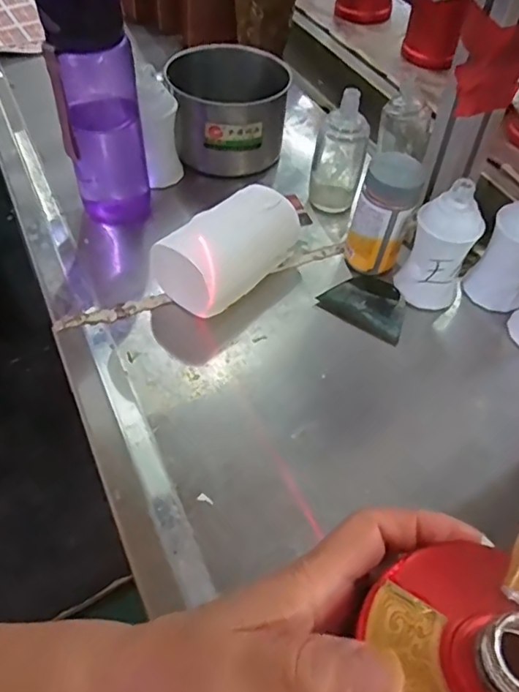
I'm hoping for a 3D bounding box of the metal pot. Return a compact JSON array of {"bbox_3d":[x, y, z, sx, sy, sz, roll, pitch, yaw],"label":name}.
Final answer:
[{"bbox_3d":[-0.033,-0.269,0.637,0.133,0.095,0.117,-10,53,-9],"label":"metal pot"}]

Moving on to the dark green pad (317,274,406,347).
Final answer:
[{"bbox_3d":[0.105,-0.041,0.523,0.081,0.013,0.060,31,58,21],"label":"dark green pad"}]

